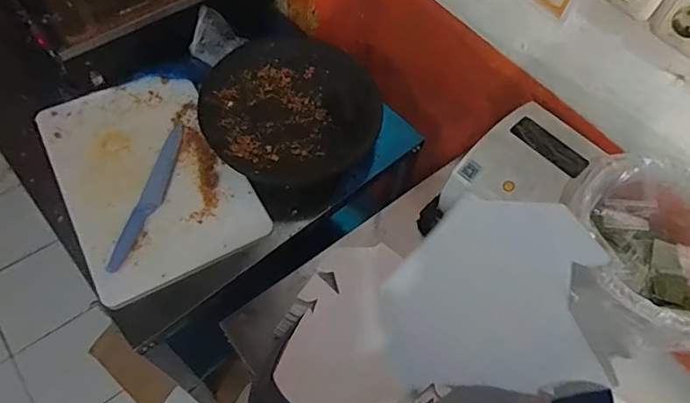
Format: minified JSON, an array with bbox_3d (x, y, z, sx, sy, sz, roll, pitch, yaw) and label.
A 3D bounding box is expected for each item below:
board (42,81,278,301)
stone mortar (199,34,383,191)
[{"bbox_3d":[-0.362,-0.055,0.911,0.299,0.022,0.432,-26,67,-21],"label":"board"},{"bbox_3d":[-0.106,-0.187,0.973,0.338,0.065,0.348,1,59,-4],"label":"stone mortar"}]

